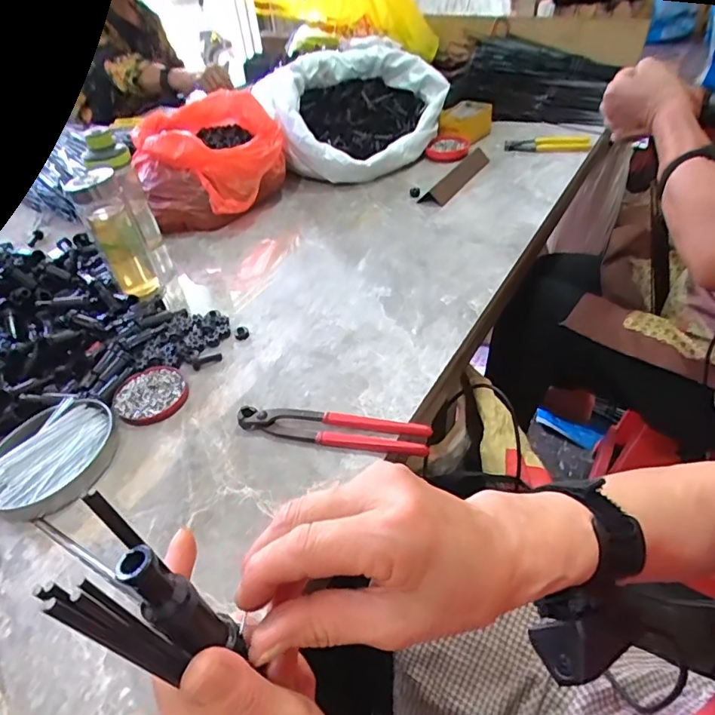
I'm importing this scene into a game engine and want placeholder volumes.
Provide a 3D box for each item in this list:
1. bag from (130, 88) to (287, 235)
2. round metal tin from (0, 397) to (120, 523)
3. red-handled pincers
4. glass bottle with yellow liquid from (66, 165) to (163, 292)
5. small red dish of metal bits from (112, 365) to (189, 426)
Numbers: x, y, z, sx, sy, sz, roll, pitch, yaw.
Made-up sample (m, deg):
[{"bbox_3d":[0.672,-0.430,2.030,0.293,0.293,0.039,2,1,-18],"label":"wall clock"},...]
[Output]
[{"bbox_3d":[-0.265,-0.361,0.947,0.266,0.154,0.278,-14,42,-9],"label":"bag"},{"bbox_3d":[-0.318,0.102,0.529,0.106,0.026,0.135,10,44,17],"label":"round metal tin"},{"bbox_3d":[-0.026,0.074,0.530,0.201,0.018,0.038,7,43,14],"label":"red-handled pincers"},{"bbox_3d":[-0.321,-0.155,0.685,0.062,0.178,0.054,-24,45,-20],"label":"glass bottle with yellow liquid"},{"bbox_3d":[-0.243,0.044,0.598,0.080,0.014,0.079,-3,42,3],"label":"small red dish of metal bits"}]

